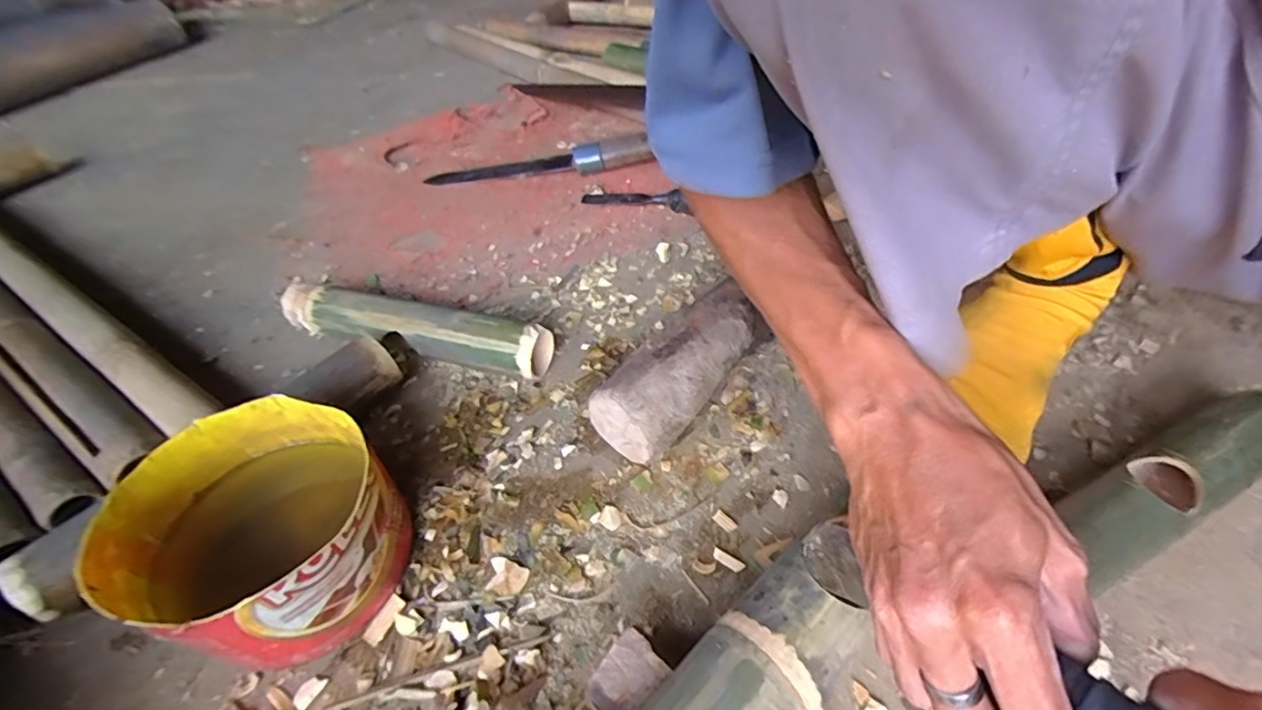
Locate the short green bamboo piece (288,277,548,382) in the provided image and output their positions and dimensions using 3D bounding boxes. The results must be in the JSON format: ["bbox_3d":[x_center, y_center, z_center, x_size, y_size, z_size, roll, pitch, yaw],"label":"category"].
[{"bbox_3d":[-0.212,-0.025,0.546,0.276,0.056,0.052,11,49,15],"label":"short green bamboo piece"}]

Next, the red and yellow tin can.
[{"bbox_3d":[-0.241,0.117,0.381,0.159,0.100,0.145,-2,47,2],"label":"red and yellow tin can"}]

